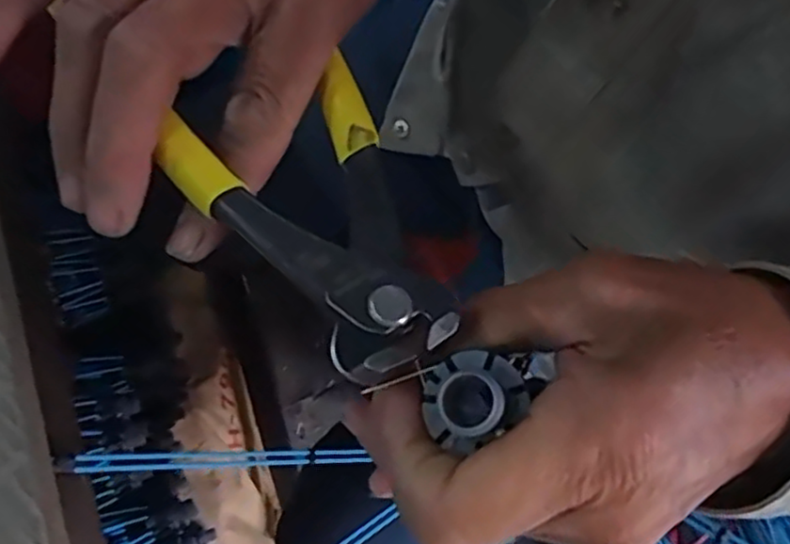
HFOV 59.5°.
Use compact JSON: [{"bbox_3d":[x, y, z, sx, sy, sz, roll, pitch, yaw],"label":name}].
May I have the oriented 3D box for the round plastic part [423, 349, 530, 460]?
[{"bbox_3d":[0.017,0.027,0.153,0.022,0.016,0.018,-38,79,-7],"label":"round plastic part"}]

